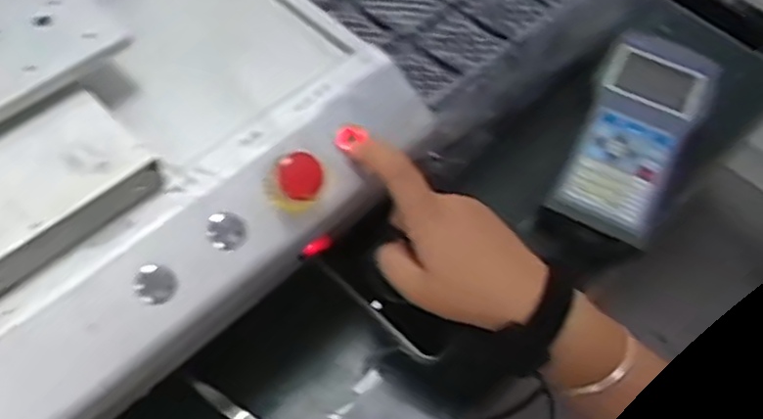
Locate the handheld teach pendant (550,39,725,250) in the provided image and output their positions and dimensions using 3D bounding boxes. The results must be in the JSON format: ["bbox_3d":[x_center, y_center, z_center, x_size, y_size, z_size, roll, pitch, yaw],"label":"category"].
[{"bbox_3d":[0.219,-0.070,0.614,0.089,0.034,0.216,26,58,13],"label":"handheld teach pendant"}]

